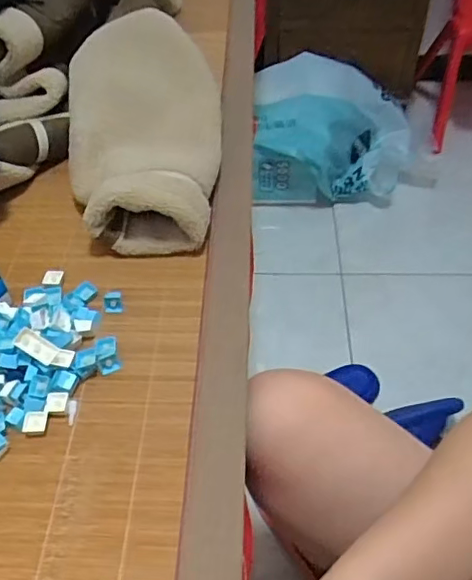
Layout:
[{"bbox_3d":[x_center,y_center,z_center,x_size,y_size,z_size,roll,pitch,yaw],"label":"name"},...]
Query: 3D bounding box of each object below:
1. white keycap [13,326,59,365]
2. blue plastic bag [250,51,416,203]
[{"bbox_3d":[-0.175,0.049,0.498,0.036,0.009,0.019,35,53,-5],"label":"white keycap"},{"bbox_3d":[0.226,-0.378,1.330,0.428,0.191,0.308,-8,49,-5],"label":"blue plastic bag"}]

